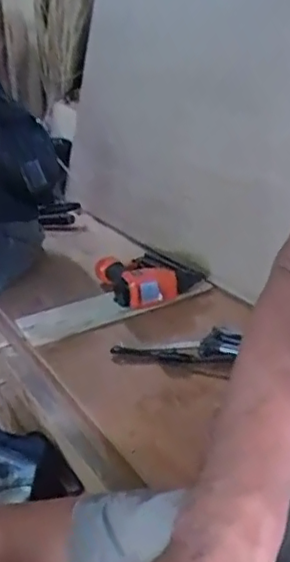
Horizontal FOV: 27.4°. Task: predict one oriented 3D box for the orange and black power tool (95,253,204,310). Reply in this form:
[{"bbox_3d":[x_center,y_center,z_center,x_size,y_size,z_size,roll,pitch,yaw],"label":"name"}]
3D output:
[{"bbox_3d":[0.000,-0.013,1.088,0.165,0.086,0.158,-18,30,-22],"label":"orange and black power tool"}]

